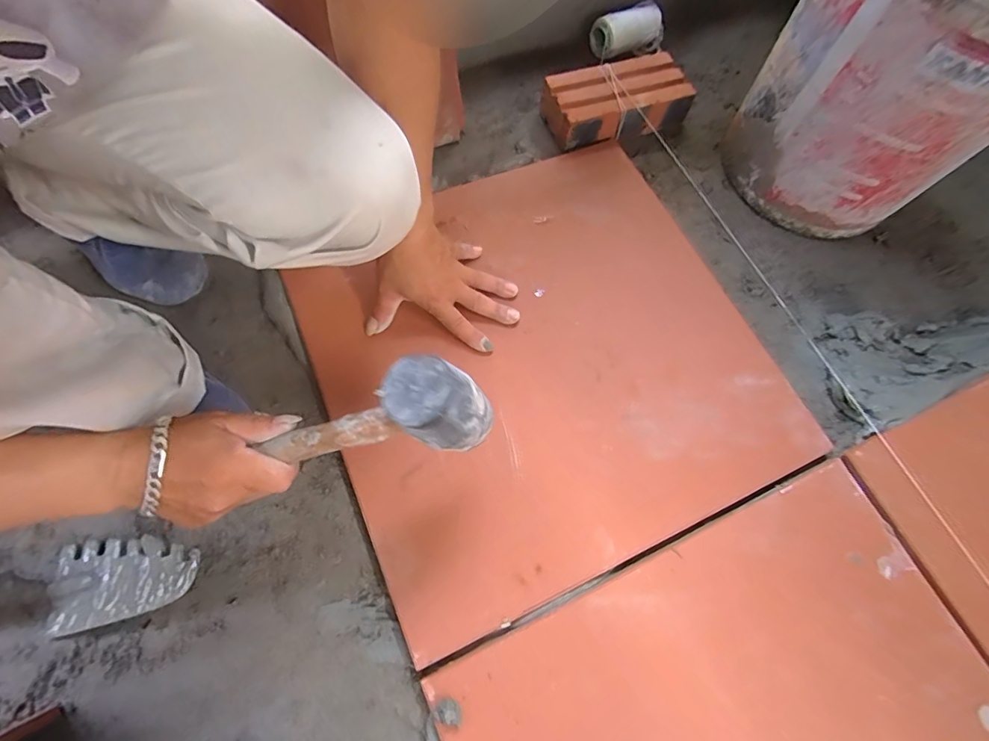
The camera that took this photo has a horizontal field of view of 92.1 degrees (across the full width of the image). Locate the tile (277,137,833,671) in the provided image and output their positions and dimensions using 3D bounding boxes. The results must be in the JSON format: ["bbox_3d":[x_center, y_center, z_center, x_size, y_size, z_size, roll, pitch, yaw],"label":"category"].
[{"bbox_3d":[0.048,-0.028,0.555,0.491,0.019,0.482,-22,70,-11],"label":"tile"}]

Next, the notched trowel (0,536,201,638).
[{"bbox_3d":[-0.422,0.202,0.420,0.317,0.058,0.071,-11,69,-7],"label":"notched trowel"}]

